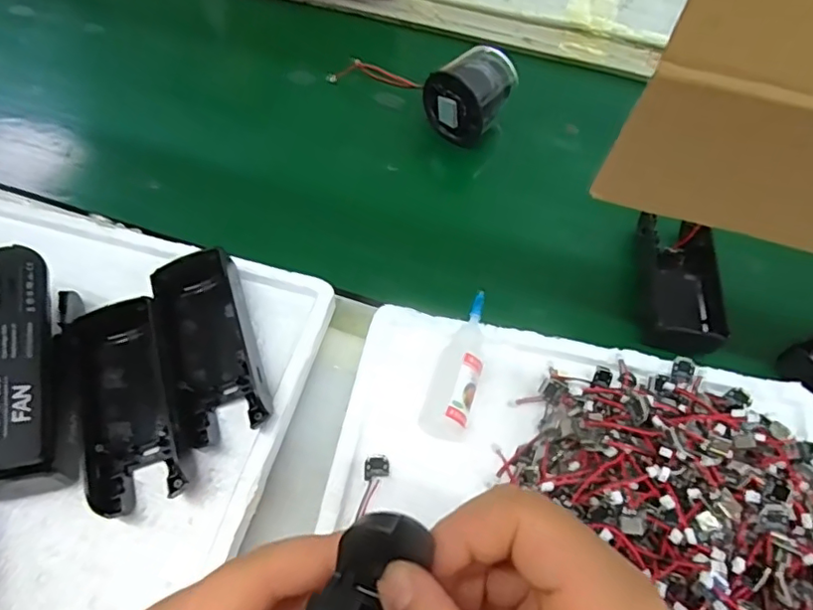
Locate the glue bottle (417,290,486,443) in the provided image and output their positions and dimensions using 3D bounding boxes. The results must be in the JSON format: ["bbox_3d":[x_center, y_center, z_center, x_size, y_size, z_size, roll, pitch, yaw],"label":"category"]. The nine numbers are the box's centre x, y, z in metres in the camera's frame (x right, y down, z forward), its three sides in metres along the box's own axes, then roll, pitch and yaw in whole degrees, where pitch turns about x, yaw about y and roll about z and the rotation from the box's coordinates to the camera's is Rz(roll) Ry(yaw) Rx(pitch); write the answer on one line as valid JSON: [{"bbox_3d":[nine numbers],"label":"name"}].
[{"bbox_3d":[0.031,0.031,0.319,0.025,0.022,0.089,17,59,7],"label":"glue bottle"}]

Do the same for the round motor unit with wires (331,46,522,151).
[{"bbox_3d":[0.012,-0.190,0.470,0.148,0.052,0.063,29,61,13],"label":"round motor unit with wires"}]

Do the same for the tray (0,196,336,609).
[{"bbox_3d":[-0.206,0.047,0.290,0.275,0.070,0.251,16,59,6],"label":"tray"}]

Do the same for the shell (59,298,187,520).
[{"bbox_3d":[-0.147,0.048,0.299,0.045,0.029,0.115,-18,61,-14],"label":"shell"}]

